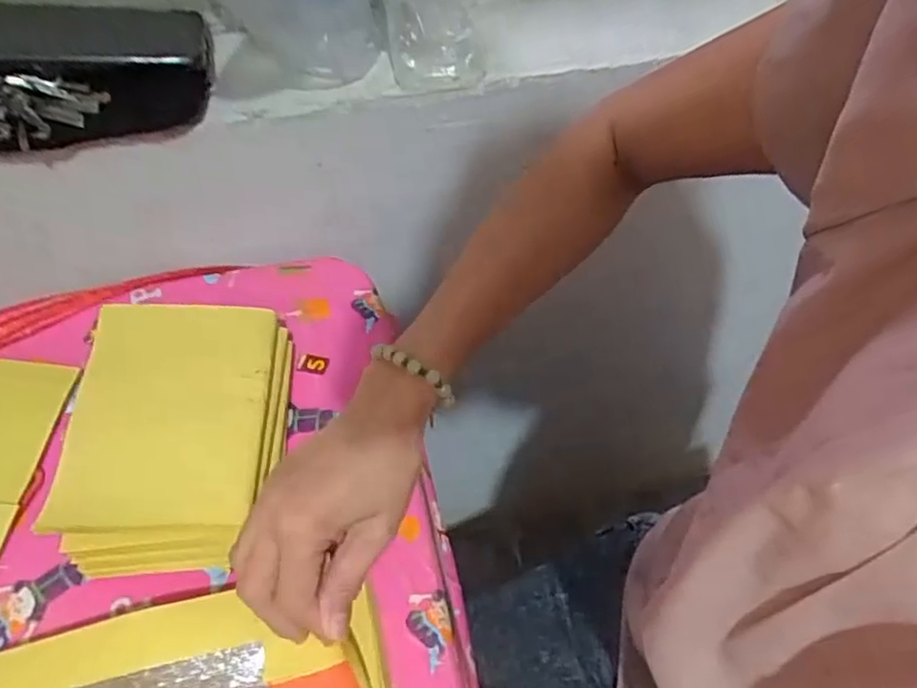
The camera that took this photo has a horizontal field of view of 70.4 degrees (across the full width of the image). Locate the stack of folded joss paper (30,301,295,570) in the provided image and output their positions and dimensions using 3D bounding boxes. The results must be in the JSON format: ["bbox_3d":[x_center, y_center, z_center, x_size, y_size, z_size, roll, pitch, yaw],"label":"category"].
[{"bbox_3d":[-0.181,0.056,0.432,0.125,0.061,0.167,-4,54,-2],"label":"stack of folded joss paper"}]

